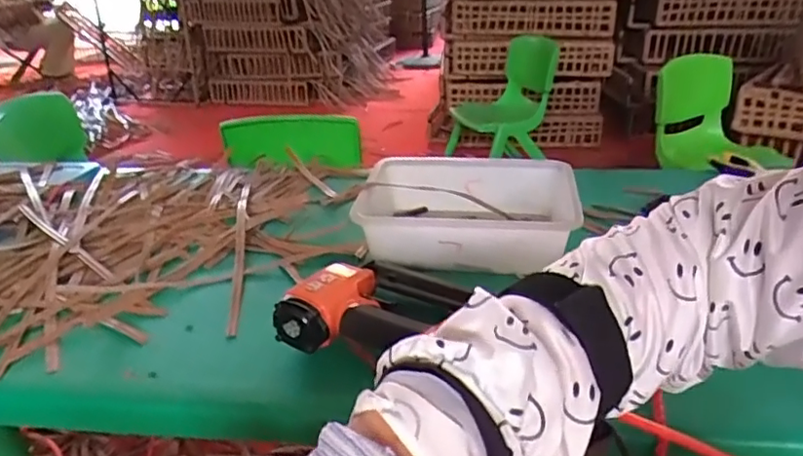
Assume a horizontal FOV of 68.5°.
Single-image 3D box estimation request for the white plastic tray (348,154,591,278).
[{"bbox_3d":[0.089,-0.021,0.794,0.282,0.087,0.213,2,27,10],"label":"white plastic tray"}]

